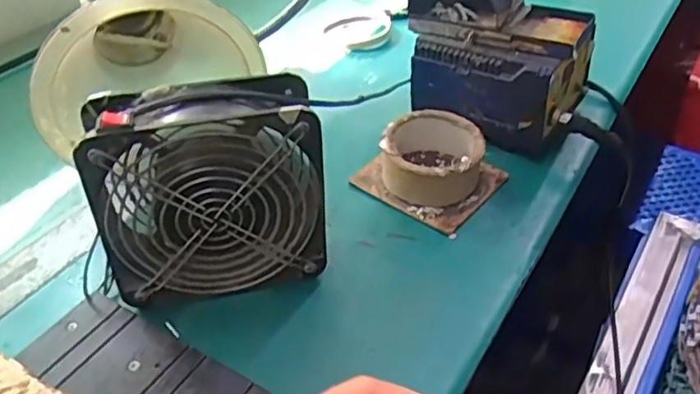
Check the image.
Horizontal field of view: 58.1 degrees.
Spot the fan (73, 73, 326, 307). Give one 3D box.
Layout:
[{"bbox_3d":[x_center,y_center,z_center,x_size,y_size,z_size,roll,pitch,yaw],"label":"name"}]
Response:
[{"bbox_3d":[-0.095,-0.008,0.434,0.147,0.136,0.056,-8,40,-9],"label":"fan"}]

